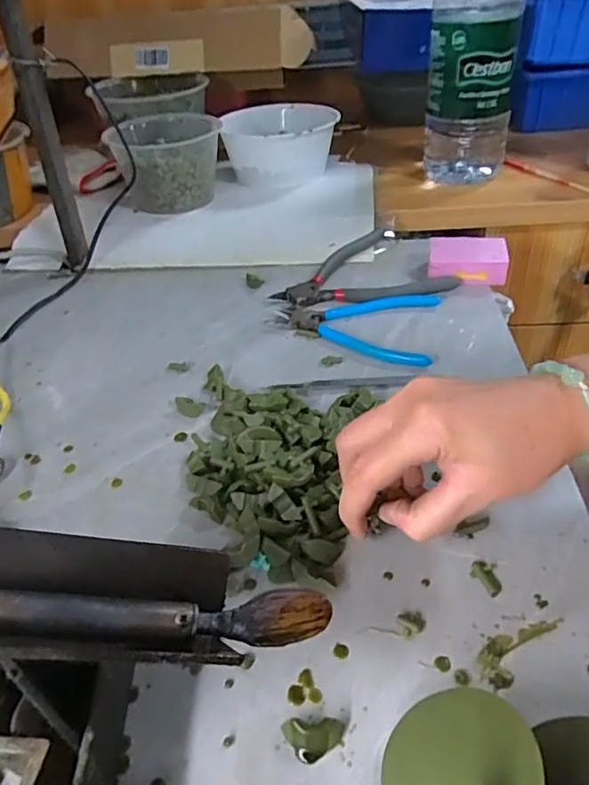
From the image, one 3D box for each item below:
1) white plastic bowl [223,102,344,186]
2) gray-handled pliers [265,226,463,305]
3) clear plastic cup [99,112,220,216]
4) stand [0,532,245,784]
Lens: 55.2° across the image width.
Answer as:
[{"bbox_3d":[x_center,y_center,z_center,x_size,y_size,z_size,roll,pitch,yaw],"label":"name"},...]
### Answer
[{"bbox_3d":[-0.015,-0.349,0.800,0.151,0.075,0.164,-3,39,5],"label":"white plastic bowl"},{"bbox_3d":[0.061,-0.114,0.560,0.155,0.012,0.135,-22,42,-18],"label":"gray-handled pliers"},{"bbox_3d":[-0.162,-0.295,0.739,0.134,0.097,0.124,-6,39,1],"label":"clear plastic cup"},{"bbox_3d":[-0.081,0.118,0.213,0.120,0.117,0.111,-11,39,-5],"label":"stand"}]

